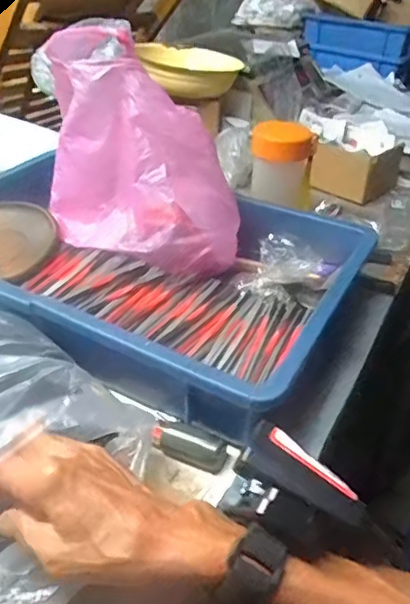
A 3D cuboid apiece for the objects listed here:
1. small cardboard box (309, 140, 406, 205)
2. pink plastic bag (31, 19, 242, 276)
[{"bbox_3d":[0.232,-0.207,0.859,0.092,0.058,0.125,26,41,28],"label":"small cardboard box"},{"bbox_3d":[-0.063,-0.147,0.560,0.205,0.176,0.125,15,37,15],"label":"pink plastic bag"}]

